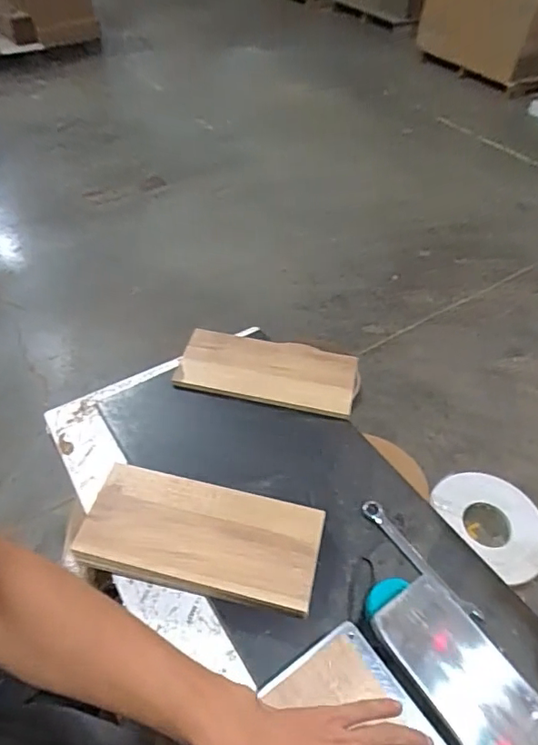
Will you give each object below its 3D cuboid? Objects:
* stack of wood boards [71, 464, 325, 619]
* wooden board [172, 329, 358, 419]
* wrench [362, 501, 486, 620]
[{"bbox_3d":[-0.086,0.215,0.661,0.302,0.047,0.138,10,49,7],"label":"stack of wood boards"},{"bbox_3d":[-0.002,-0.006,0.877,0.295,0.024,0.142,10,49,7],"label":"wooden board"},{"bbox_3d":[0.194,0.241,0.663,0.025,0.007,0.189,-30,55,-25],"label":"wrench"}]

